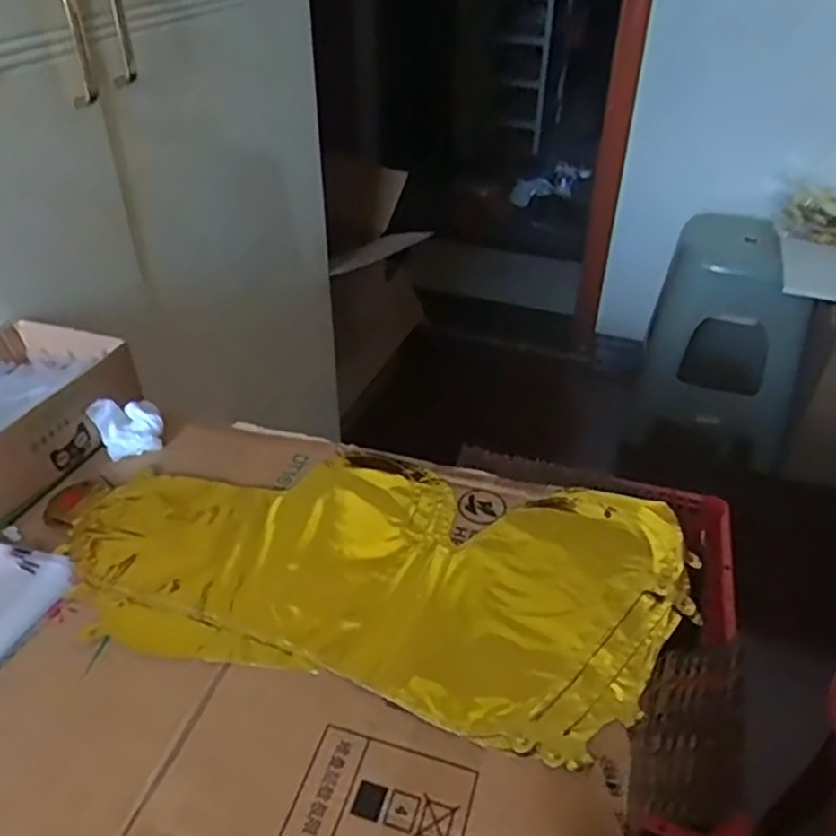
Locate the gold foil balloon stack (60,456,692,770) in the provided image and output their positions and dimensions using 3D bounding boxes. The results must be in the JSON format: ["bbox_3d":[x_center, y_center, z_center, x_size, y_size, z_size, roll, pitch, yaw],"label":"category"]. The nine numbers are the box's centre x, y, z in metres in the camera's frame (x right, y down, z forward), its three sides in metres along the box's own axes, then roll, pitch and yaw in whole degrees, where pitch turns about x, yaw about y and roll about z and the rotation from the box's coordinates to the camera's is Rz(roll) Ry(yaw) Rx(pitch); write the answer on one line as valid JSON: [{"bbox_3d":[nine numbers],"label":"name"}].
[{"bbox_3d":[-0.031,0.103,0.505,0.421,0.007,0.212,8,37,9],"label":"gold foil balloon stack"}]

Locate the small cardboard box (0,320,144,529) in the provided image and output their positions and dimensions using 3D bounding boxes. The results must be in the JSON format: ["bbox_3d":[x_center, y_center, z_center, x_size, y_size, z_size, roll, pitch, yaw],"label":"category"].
[{"bbox_3d":[-0.336,-0.003,0.587,0.137,0.061,0.184,13,38,16],"label":"small cardboard box"}]

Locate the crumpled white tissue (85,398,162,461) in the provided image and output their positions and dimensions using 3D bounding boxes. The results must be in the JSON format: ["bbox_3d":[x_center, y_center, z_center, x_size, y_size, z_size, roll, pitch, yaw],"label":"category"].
[{"bbox_3d":[-0.245,0.003,0.606,0.051,0.039,0.046,-19,41,-25],"label":"crumpled white tissue"}]

